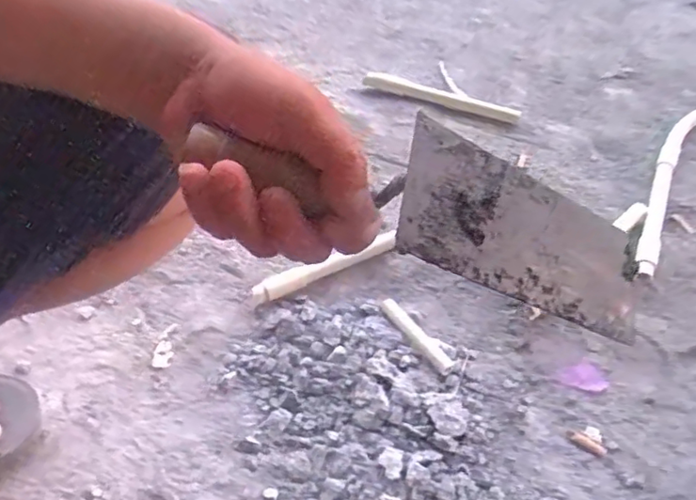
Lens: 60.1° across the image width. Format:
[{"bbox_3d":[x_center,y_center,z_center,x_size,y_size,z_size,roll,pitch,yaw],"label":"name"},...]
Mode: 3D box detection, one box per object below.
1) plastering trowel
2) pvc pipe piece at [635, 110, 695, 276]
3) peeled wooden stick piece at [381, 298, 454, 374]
[{"bbox_3d":[0.045,-0.022,0.300,0.240,0.036,0.077,19,50,-9],"label":"plastering trowel"},{"bbox_3d":[0.424,-0.088,0.804,0.034,0.027,0.354,23,53,17],"label":"pvc pipe piece"},{"bbox_3d":[0.076,0.093,0.664,0.020,0.012,0.113,-27,56,-22],"label":"peeled wooden stick piece"}]

